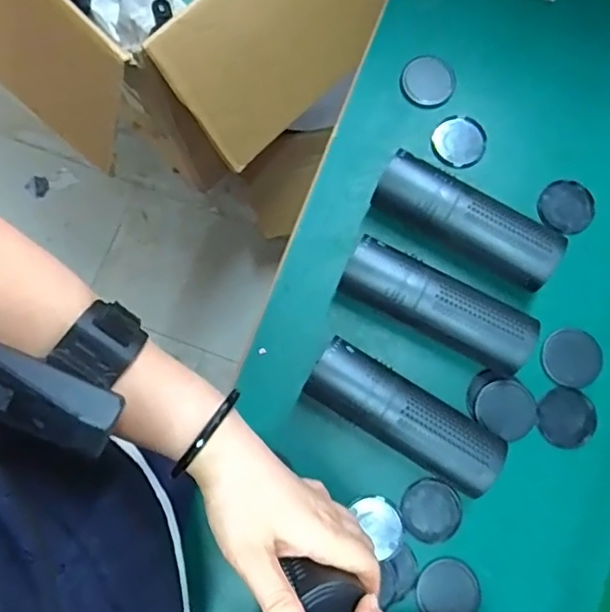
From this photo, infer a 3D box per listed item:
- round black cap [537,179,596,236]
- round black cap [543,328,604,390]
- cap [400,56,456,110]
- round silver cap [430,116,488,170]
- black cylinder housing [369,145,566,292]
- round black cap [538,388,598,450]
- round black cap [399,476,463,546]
[{"bbox_3d":[0.244,-0.092,0.535,0.047,0.011,0.050,0,80,-1],"label":"round black cap"},{"bbox_3d":[0.235,0.046,0.508,0.049,0.013,0.050,0,80,-1],"label":"round black cap"},{"bbox_3d":[0.120,-0.217,0.558,0.050,0.005,0.055,0,80,-1],"label":"cap"},{"bbox_3d":[0.147,-0.157,0.549,0.052,0.004,0.051,0,80,-1],"label":"round silver cap"},{"bbox_3d":[0.138,-0.070,0.503,0.163,0.056,0.050,30,81,5],"label":"black cylinder housing"},{"bbox_3d":[0.226,0.097,0.497,0.047,0.014,0.050,0,80,-1],"label":"round black cap"},{"bbox_3d":[0.106,0.171,0.480,0.048,0.006,0.050,0,80,-1],"label":"round black cap"}]

